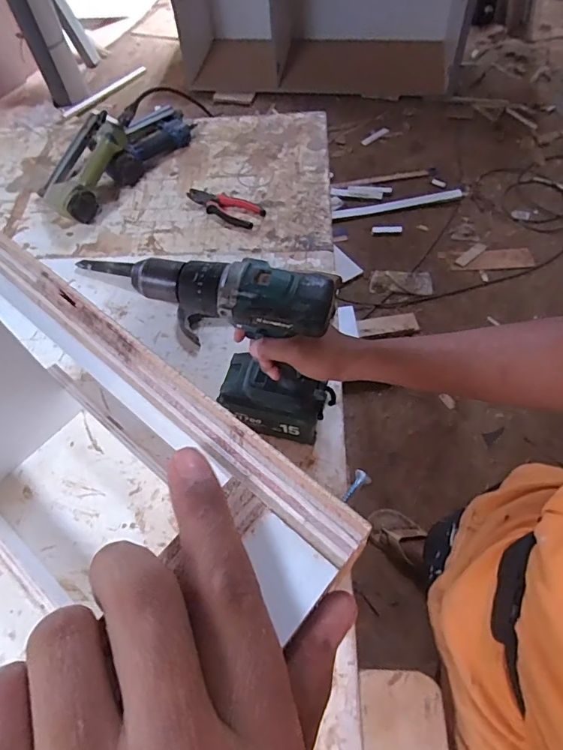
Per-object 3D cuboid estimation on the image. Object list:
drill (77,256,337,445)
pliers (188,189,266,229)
[{"bbox_3d":[-0.060,-0.028,0.549,0.234,0.269,0.064,18,62,14],"label":"drill"},{"bbox_3d":[-0.114,-0.332,0.909,0.159,0.012,0.065,26,64,18],"label":"pliers"}]

